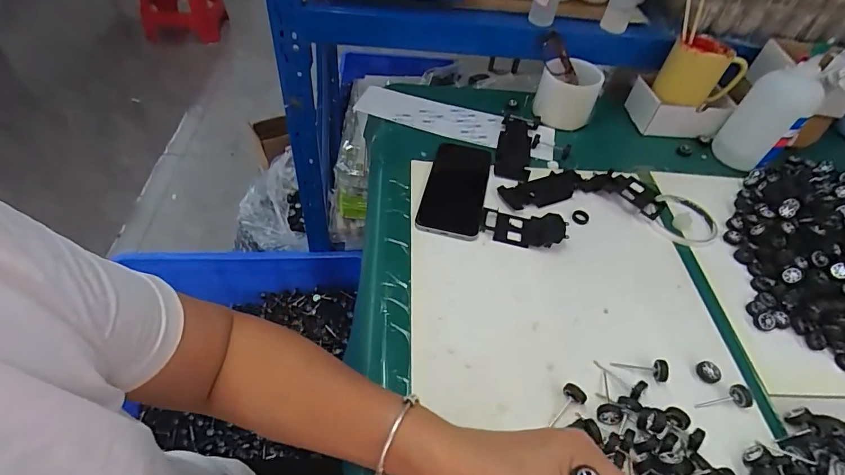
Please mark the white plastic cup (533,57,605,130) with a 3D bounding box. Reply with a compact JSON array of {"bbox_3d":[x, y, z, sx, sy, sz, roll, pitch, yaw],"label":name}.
[{"bbox_3d":[0.222,-0.220,0.657,0.089,0.083,0.089,18,50,10],"label":"white plastic cup"}]

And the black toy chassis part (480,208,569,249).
[{"bbox_3d":[0.118,-0.013,0.500,0.095,0.015,0.048,7,49,0],"label":"black toy chassis part"}]

